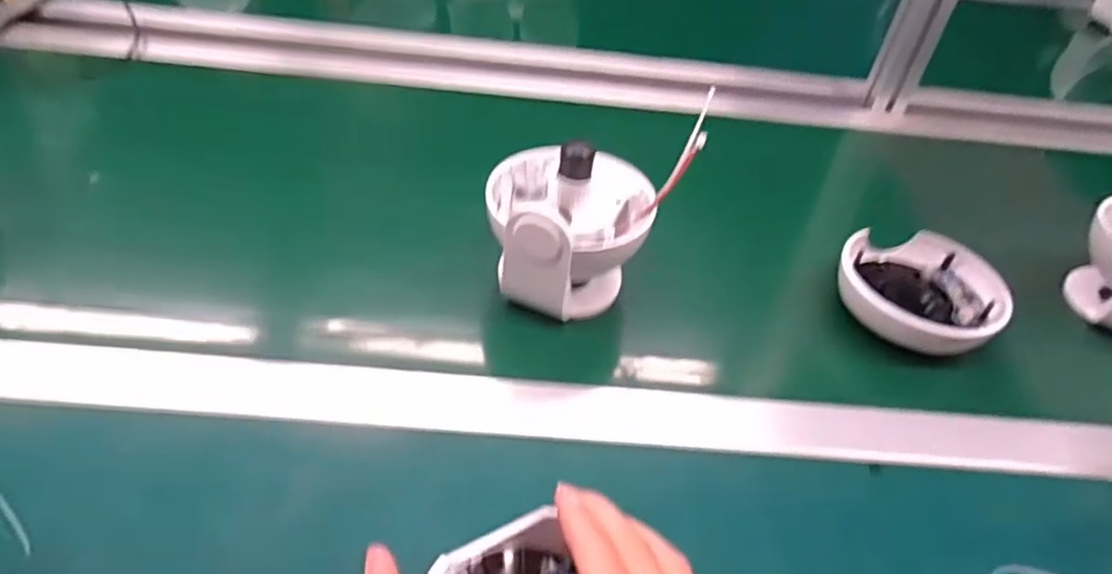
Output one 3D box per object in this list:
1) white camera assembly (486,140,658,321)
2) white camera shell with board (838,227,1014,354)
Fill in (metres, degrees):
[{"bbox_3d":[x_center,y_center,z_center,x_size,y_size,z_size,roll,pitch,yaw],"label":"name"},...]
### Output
[{"bbox_3d":[0.007,-0.044,0.481,0.110,0.105,0.101,14,40,5],"label":"white camera assembly"},{"bbox_3d":[0.274,0.002,0.518,0.115,0.038,0.105,5,40,-5],"label":"white camera shell with board"}]

